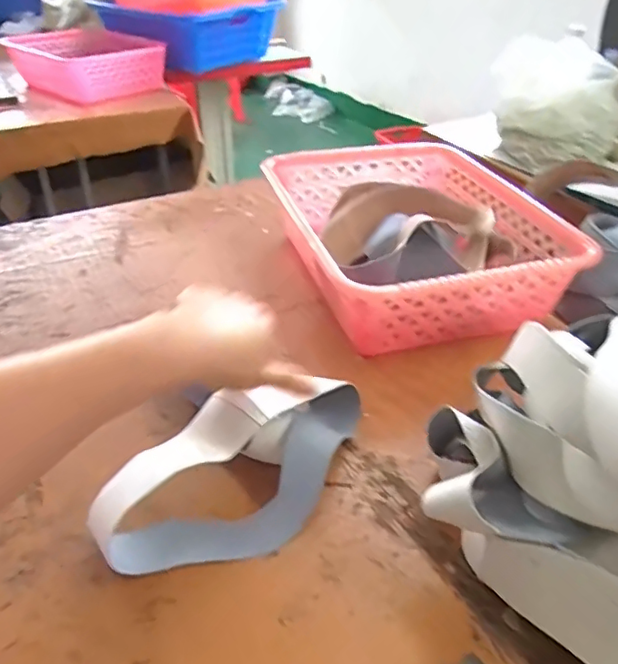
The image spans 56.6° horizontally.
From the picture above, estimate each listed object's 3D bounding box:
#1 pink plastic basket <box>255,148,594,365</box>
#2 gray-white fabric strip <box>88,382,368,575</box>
[{"bbox_3d":[0.137,-0.138,0.801,0.329,0.125,0.398,-10,38,-15],"label":"pink plastic basket"},{"bbox_3d":[-0.052,0.110,0.492,0.257,0.084,0.113,-28,44,-32],"label":"gray-white fabric strip"}]

